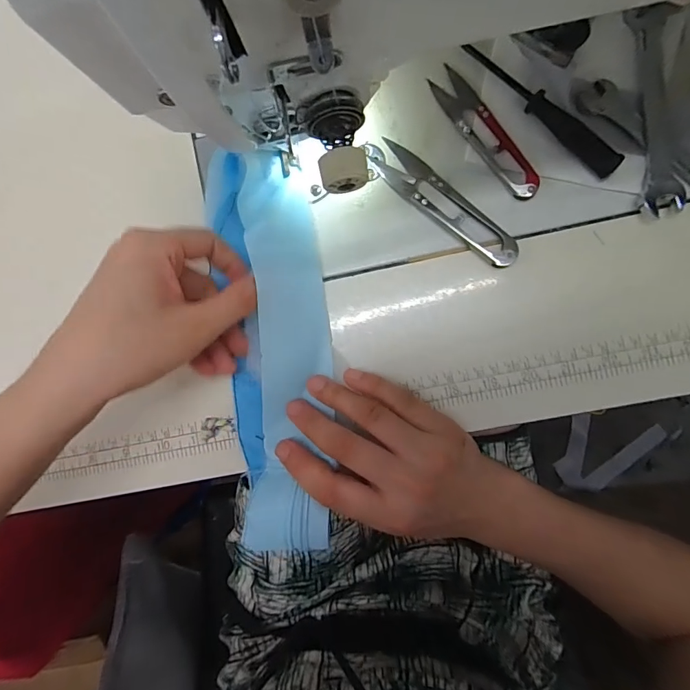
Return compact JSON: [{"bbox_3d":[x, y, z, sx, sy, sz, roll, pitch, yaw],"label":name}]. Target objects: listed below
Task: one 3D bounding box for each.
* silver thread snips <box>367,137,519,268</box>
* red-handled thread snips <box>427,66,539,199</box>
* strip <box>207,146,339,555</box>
[{"bbox_3d":[0.065,-0.093,0.282,0.115,0.013,0.024,43,93,3],"label":"silver thread snips"},{"bbox_3d":[0.092,-0.139,0.280,0.020,0.009,0.101,-35,88,4],"label":"red-handled thread snips"},{"bbox_3d":[-0.048,0.002,0.273,0.073,0.044,0.245,-4,86,5],"label":"strip"}]

